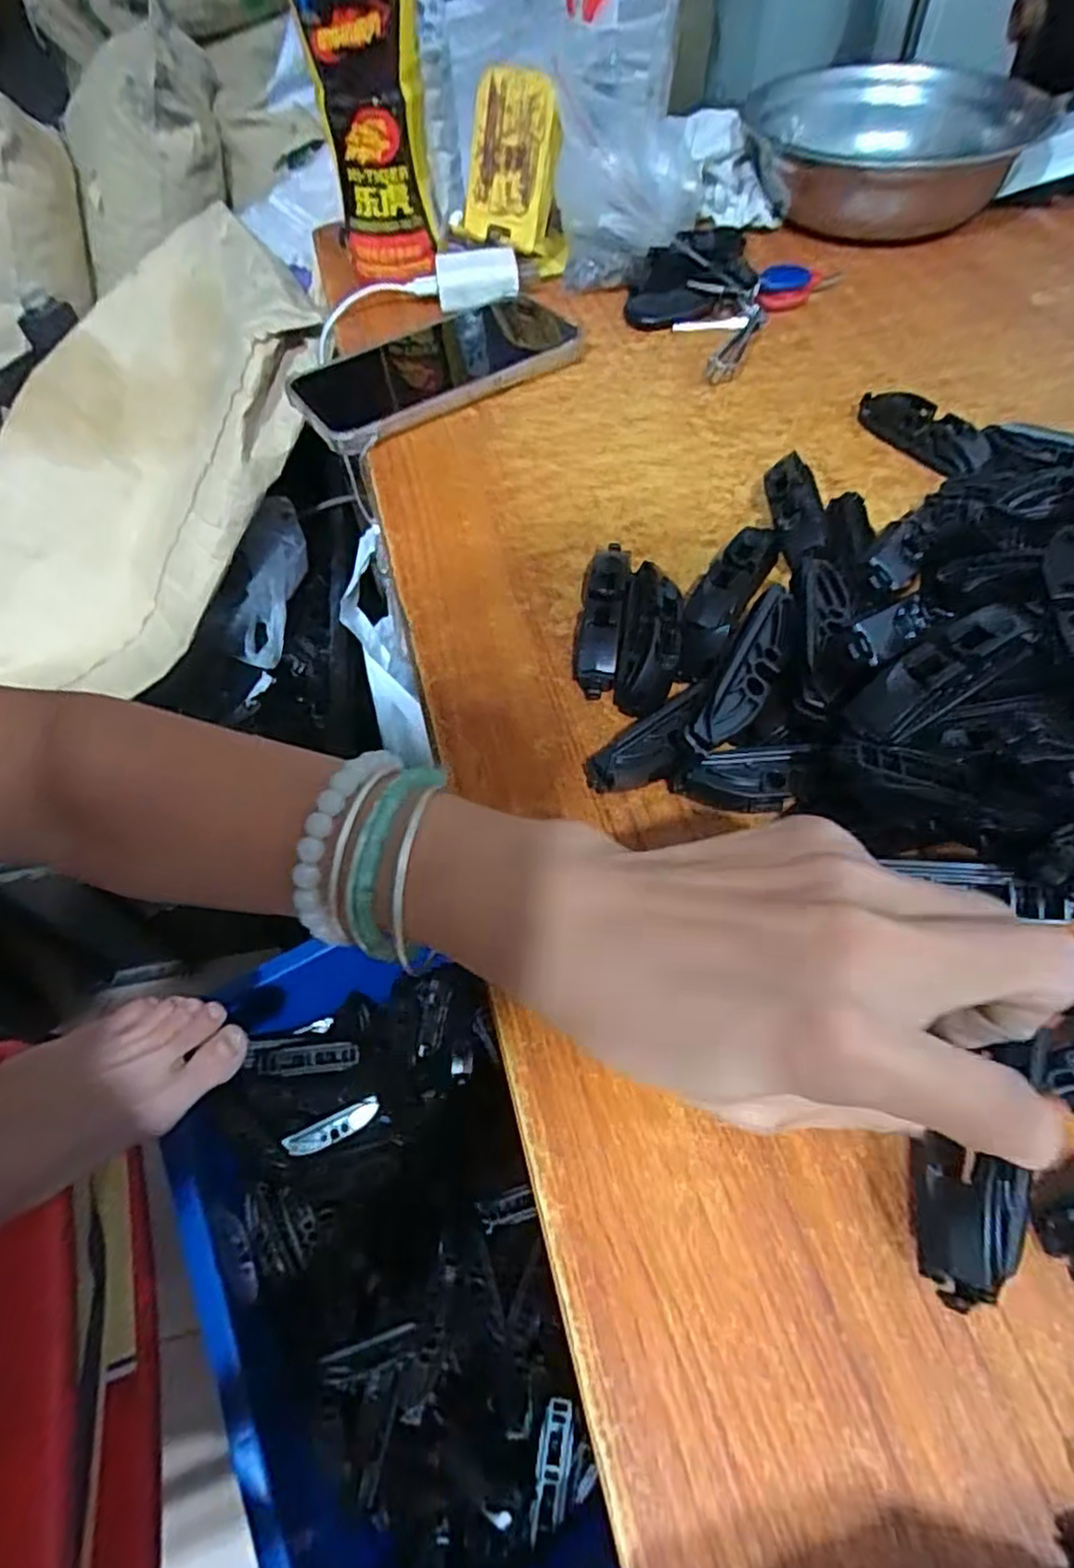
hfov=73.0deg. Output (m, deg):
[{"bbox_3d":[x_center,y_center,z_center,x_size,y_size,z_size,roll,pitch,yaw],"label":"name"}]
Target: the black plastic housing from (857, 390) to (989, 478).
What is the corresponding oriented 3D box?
[{"bbox_3d":[0.191,-0.178,0.365,0.022,0.019,0.071,-30,58,-15],"label":"black plastic housing"}]

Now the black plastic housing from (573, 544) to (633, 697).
[{"bbox_3d":[0.028,-0.072,0.308,0.018,0.018,0.078,6,56,9],"label":"black plastic housing"}]

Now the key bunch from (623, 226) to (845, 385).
[{"bbox_3d":[0.112,-0.310,0.455,0.097,0.029,0.152,30,63,23],"label":"key bunch"}]

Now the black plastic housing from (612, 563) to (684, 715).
[{"bbox_3d":[0.046,-0.059,0.295,0.023,0.022,0.077,7,57,10],"label":"black plastic housing"}]

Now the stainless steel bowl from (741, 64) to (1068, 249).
[{"bbox_3d":[0.250,-0.442,0.513,0.190,0.060,0.173,-4,55,3],"label":"stainless steel bowl"}]

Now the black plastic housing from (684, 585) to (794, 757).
[{"bbox_3d":[0.075,-0.041,0.256,0.017,0.013,0.074,25,61,20],"label":"black plastic housing"}]

